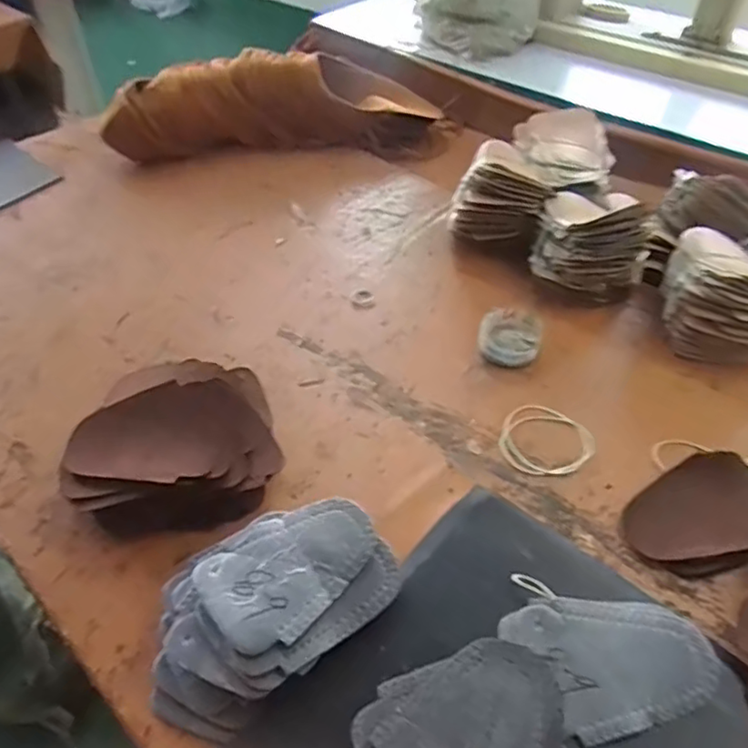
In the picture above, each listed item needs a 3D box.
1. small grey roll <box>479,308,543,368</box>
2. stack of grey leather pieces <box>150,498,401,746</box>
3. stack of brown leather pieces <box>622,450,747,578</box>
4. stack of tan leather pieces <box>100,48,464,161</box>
[{"bbox_3d":[0.144,-0.038,0.659,0.062,0.022,0.078,14,49,14],"label":"small grey roll"},{"bbox_3d":[-0.077,0.164,0.445,0.180,0.057,0.116,-27,52,-22],"label":"stack of grey leather pieces"},{"bbox_3d":[0.277,0.116,0.511,0.135,0.020,0.088,-24,51,-20],"label":"stack of brown leather pieces"},{"bbox_3d":[-0.135,-0.417,0.952,0.512,0.104,0.164,-3,47,-2],"label":"stack of tan leather pieces"}]

